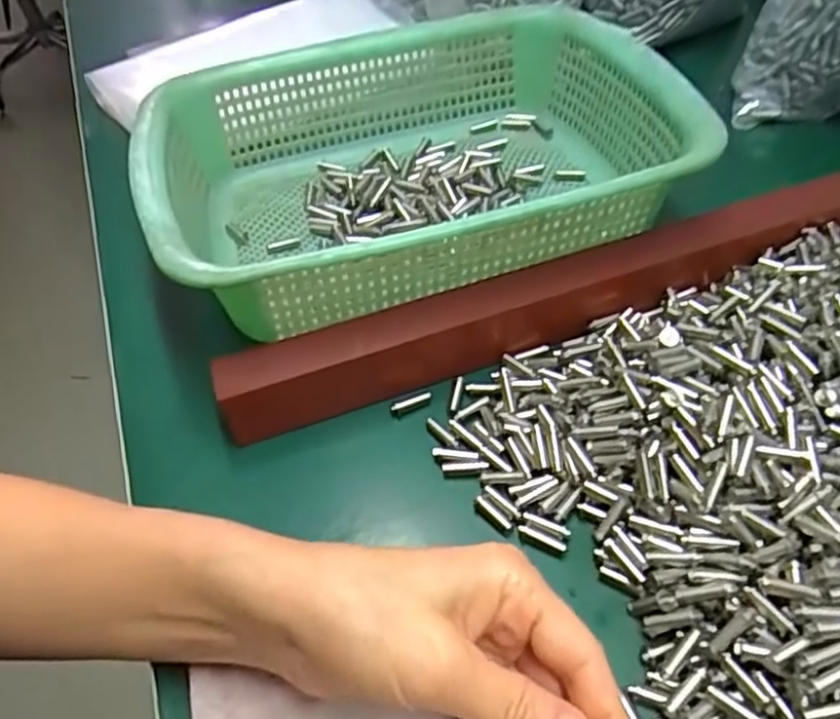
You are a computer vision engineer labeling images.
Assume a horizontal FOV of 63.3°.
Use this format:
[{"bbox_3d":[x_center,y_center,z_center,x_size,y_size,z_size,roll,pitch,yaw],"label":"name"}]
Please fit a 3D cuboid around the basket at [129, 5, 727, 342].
[{"bbox_3d":[-0.005,-0.116,0.407,0.295,0.079,0.221,-15,50,-6],"label":"basket"}]

